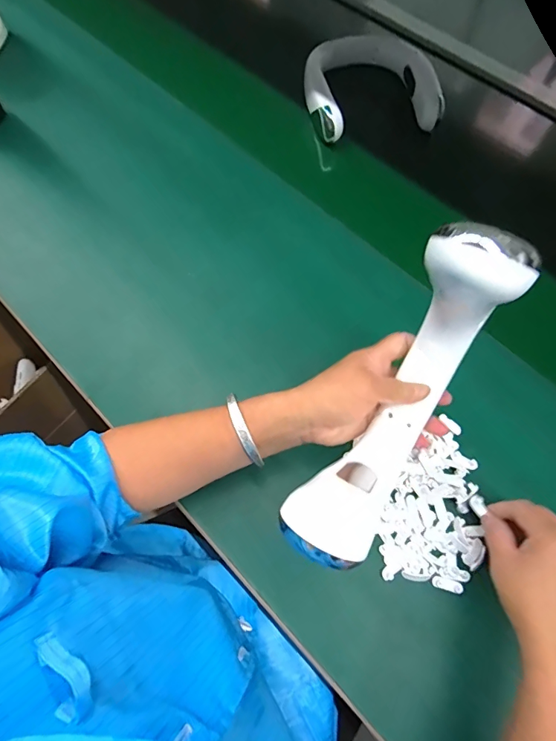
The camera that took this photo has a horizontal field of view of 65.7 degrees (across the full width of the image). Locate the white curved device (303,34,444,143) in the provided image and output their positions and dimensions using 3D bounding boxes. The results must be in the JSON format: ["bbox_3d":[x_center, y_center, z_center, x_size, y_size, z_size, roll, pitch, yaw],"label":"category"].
[{"bbox_3d":[0.138,-0.441,0.664,0.188,0.044,0.185,-8,67,-3],"label":"white curved device"}]

